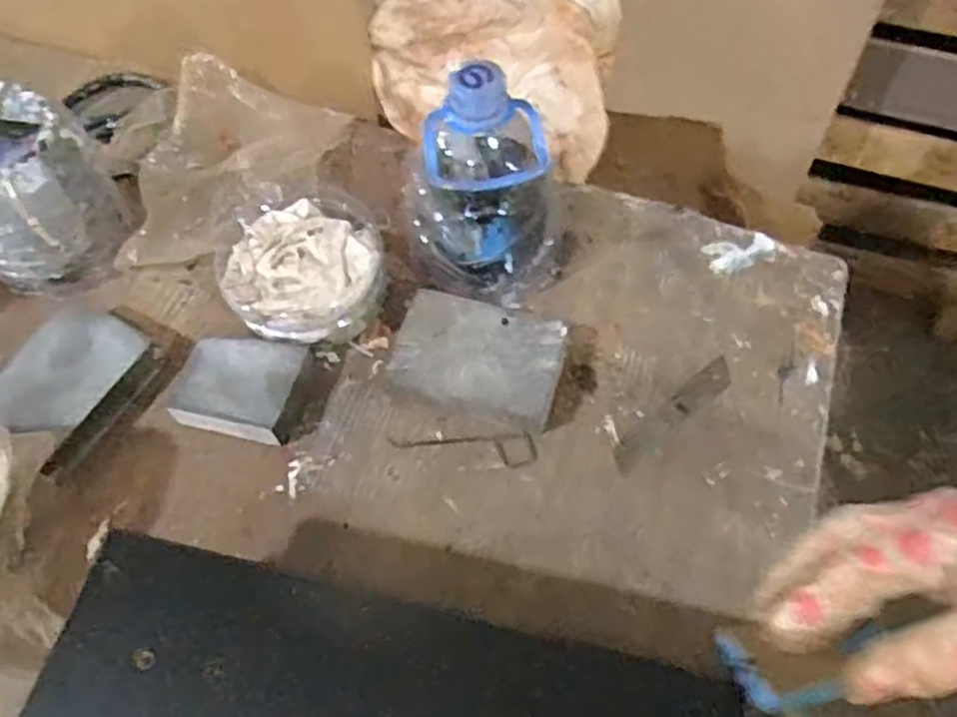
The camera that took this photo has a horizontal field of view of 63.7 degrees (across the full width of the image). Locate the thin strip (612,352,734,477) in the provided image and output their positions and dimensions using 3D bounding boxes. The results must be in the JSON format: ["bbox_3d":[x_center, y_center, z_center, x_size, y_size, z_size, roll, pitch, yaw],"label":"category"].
[{"bbox_3d":[0.116,0.032,0.457,0.095,0.004,0.017,-36,65,-17],"label":"thin strip"}]

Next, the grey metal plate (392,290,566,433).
[{"bbox_3d":[0.000,0.002,0.469,0.100,0.024,0.071,18,62,12],"label":"grey metal plate"}]

